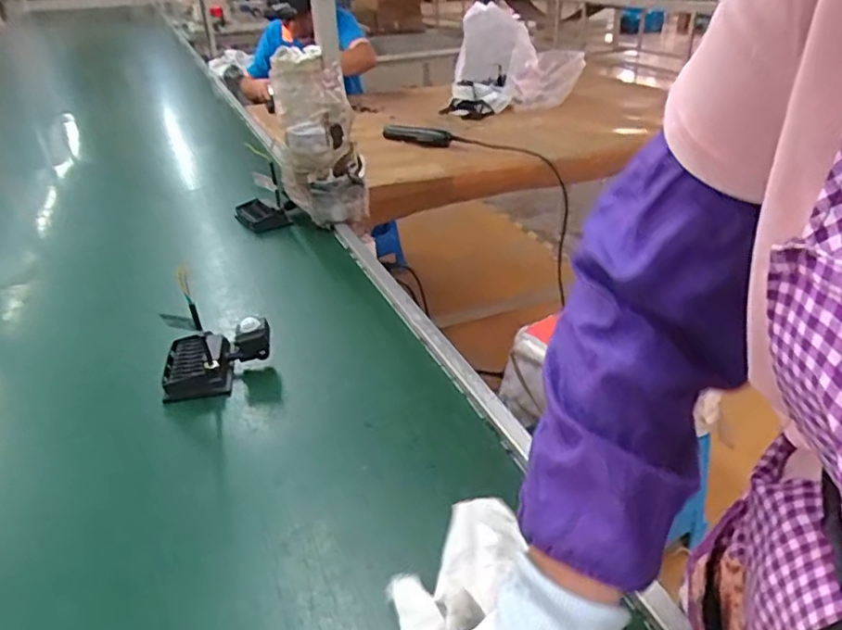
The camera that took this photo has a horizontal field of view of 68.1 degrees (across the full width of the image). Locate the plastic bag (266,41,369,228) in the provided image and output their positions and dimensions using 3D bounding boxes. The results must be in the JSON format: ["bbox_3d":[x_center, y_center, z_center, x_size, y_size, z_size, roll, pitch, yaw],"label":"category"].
[{"bbox_3d":[-0.173,-0.298,1.073,0.135,0.290,0.085,-9,31,-10],"label":"plastic bag"}]

